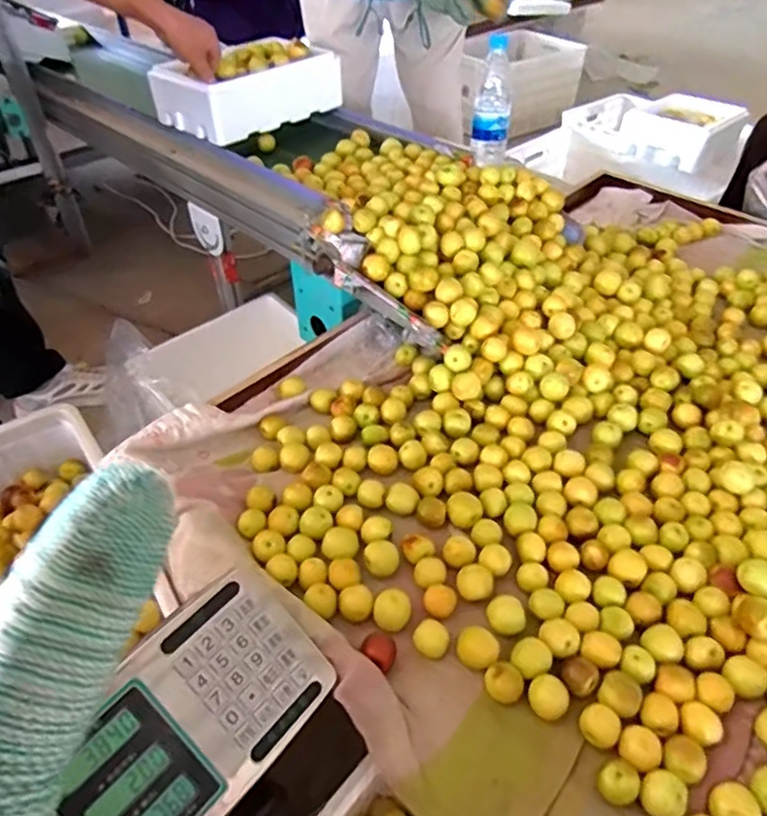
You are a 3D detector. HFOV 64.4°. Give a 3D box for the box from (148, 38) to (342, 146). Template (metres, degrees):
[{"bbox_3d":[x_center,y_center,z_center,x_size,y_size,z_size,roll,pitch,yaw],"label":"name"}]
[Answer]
[{"bbox_3d":[-0.274,-0.665,1.260,0.214,0.108,0.326,30,51,28],"label":"box"}]

